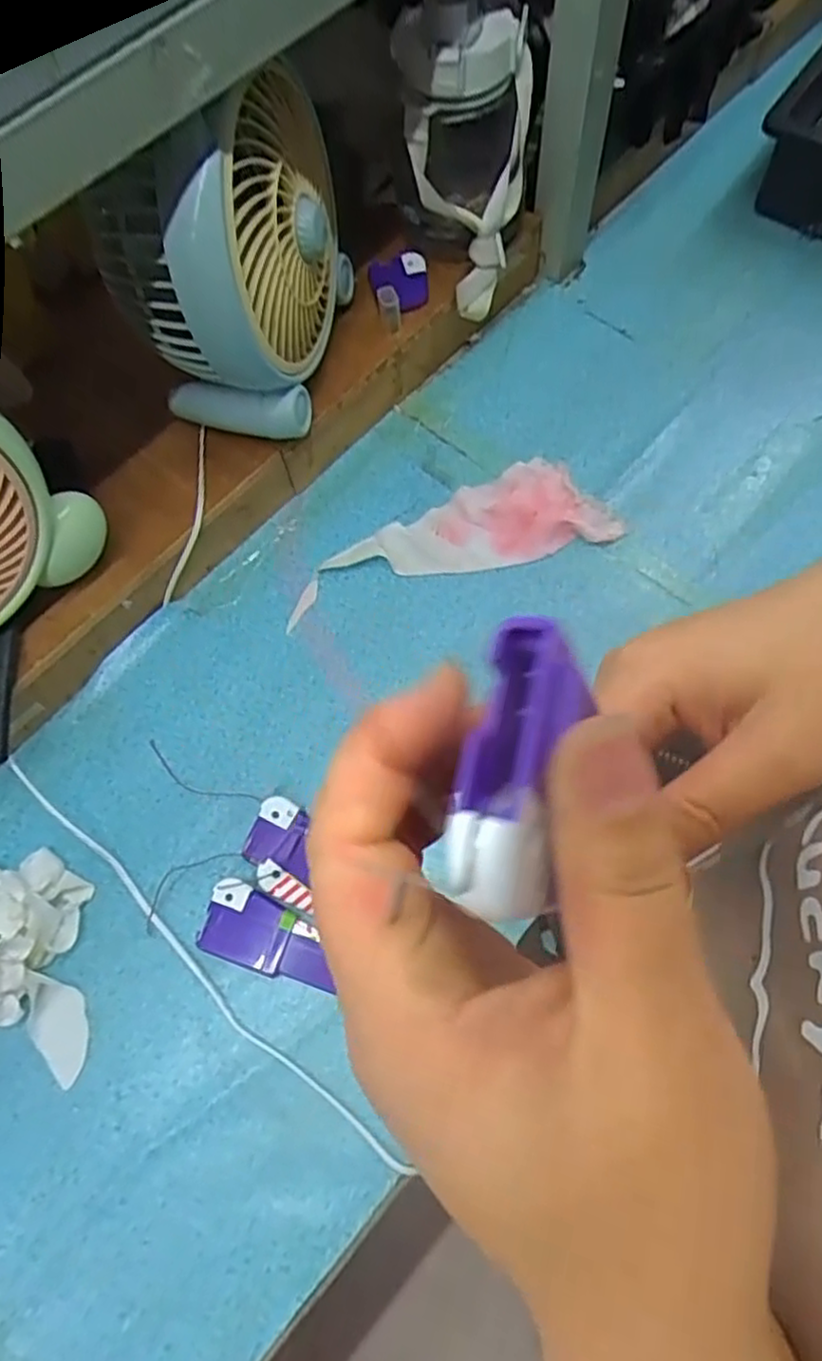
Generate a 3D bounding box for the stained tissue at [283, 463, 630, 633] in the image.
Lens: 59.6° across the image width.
[{"bbox_3d":[0.032,-0.118,0.615,0.280,0.015,0.089,-21,68,-6],"label":"stained tissue"}]

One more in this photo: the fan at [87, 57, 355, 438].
[{"bbox_3d":[-0.122,-0.312,0.524,0.125,0.198,0.186,7,68,6],"label":"fan"}]

